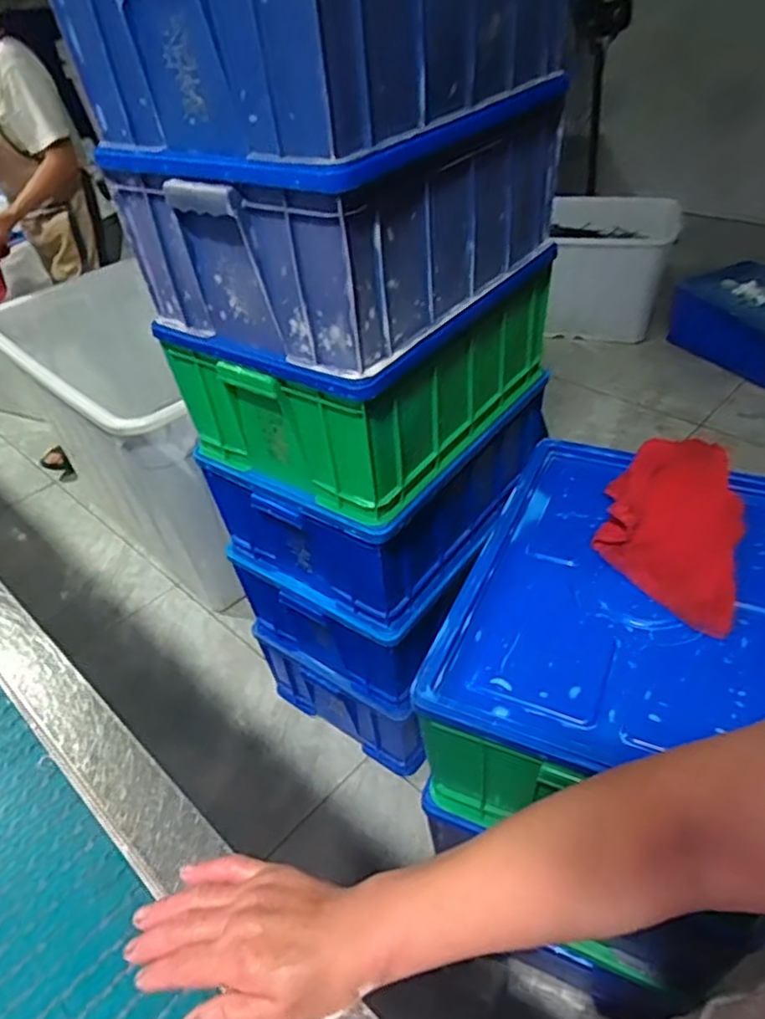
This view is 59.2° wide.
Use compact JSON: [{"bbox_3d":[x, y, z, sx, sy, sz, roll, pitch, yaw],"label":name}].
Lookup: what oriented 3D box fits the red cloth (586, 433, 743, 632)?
[{"bbox_3d":[0.385,0.013,0.898,0.174,0.059,0.310,11,44,20],"label":"red cloth"}]

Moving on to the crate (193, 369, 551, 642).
[{"bbox_3d":[-0.004,-0.069,1.292,0.419,0.258,0.515,22,49,30],"label":"crate"}]

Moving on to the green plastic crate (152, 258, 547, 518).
[{"bbox_3d":[-0.022,-0.251,1.133,0.385,0.218,0.512,22,49,30],"label":"green plastic crate"}]

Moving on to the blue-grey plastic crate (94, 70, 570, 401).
[{"bbox_3d":[-0.041,-0.437,0.977,0.403,0.258,0.529,22,49,30],"label":"blue-grey plastic crate"}]

